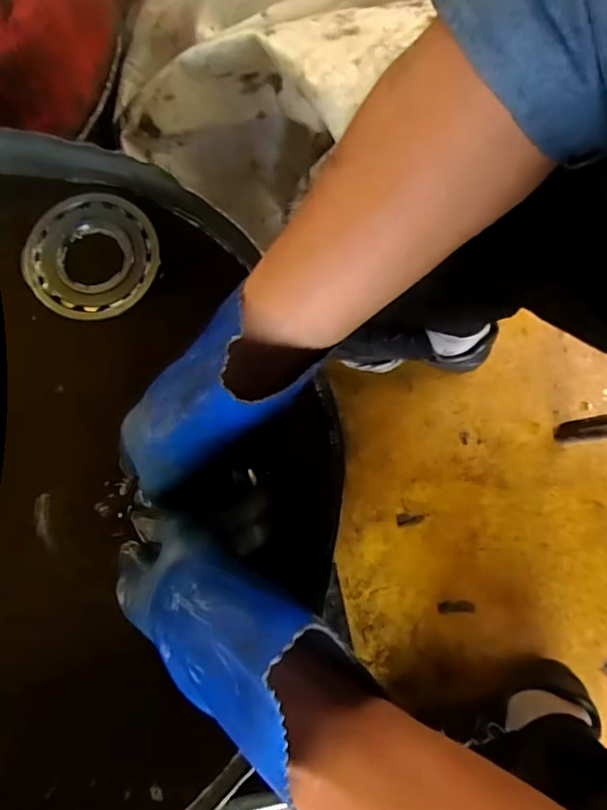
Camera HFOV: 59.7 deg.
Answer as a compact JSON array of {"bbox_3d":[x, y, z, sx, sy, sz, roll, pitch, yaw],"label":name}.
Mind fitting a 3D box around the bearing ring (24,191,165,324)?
[{"bbox_3d":[-0.187,-0.130,0.464,0.116,0.020,0.111,0,77,-2],"label":"bearing ring"}]

